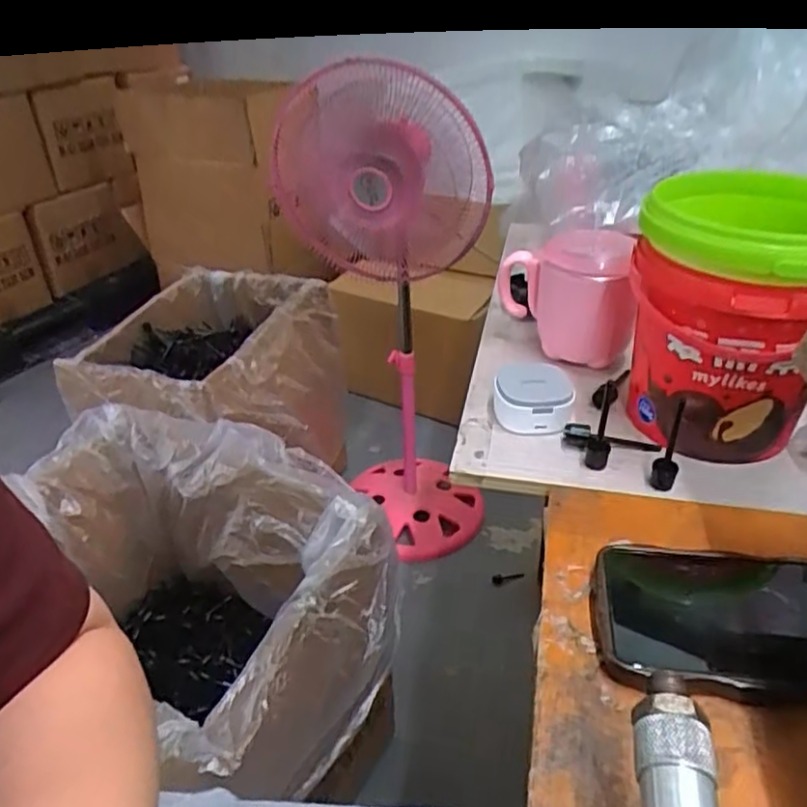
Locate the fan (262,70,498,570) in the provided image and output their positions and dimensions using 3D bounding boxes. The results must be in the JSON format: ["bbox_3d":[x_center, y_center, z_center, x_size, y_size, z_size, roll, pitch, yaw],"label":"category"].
[{"bbox_3d":[-0.029,-0.164,1.262,0.343,0.854,0.377,-3,33,-2],"label":"fan"}]

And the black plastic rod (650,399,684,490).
[{"bbox_3d":[0.162,0.024,0.409,0.014,0.057,0.020,14,37,23],"label":"black plastic rod"}]

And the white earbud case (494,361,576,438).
[{"bbox_3d":[0.092,-0.005,0.477,0.053,0.031,0.050,6,34,11],"label":"white earbud case"}]

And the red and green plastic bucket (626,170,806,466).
[{"bbox_3d":[0.208,-0.054,0.429,0.120,0.150,0.114,-1,33,1],"label":"red and green plastic bucket"}]

